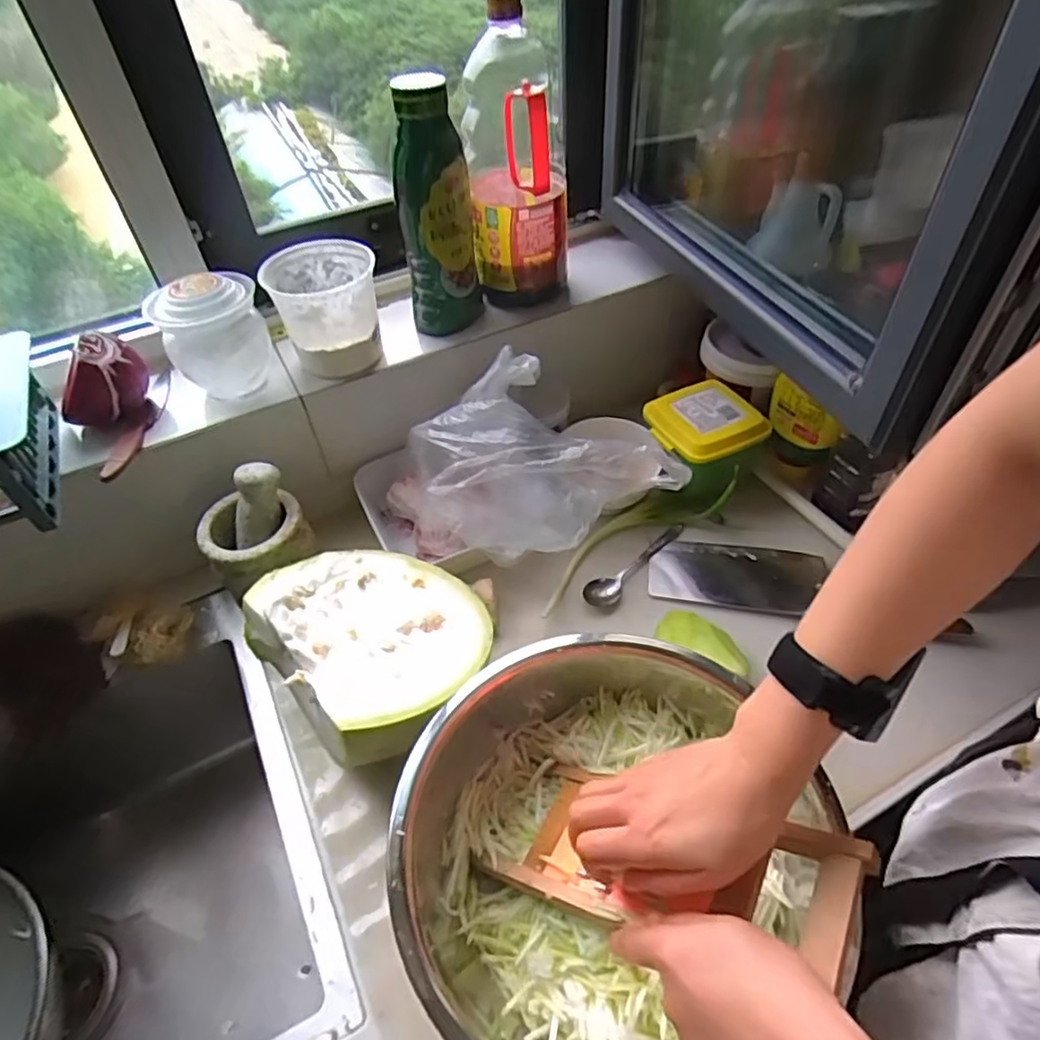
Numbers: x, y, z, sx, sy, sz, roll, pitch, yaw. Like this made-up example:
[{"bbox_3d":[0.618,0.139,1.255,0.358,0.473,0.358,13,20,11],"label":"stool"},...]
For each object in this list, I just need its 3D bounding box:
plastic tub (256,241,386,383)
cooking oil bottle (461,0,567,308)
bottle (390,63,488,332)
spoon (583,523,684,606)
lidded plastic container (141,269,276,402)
[{"bbox_3d":[-0.205,-0.224,0.705,0.107,0.110,0.114,-2,48,2],"label":"plastic tub"},{"bbox_3d":[-0.003,-0.397,0.719,0.106,0.292,0.117,0,48,4],"label":"cooking oil bottle"},{"bbox_3d":[-0.091,-0.326,0.697,0.070,0.246,0.071,0,48,4],"label":"bottle"},{"bbox_3d":[0.128,0.047,0.725,0.035,0.020,0.161,34,58,29],"label":"spoon"},{"bbox_3d":[-0.316,-0.195,0.676,0.100,0.109,0.084,-26,52,-19],"label":"lidded plastic container"}]

